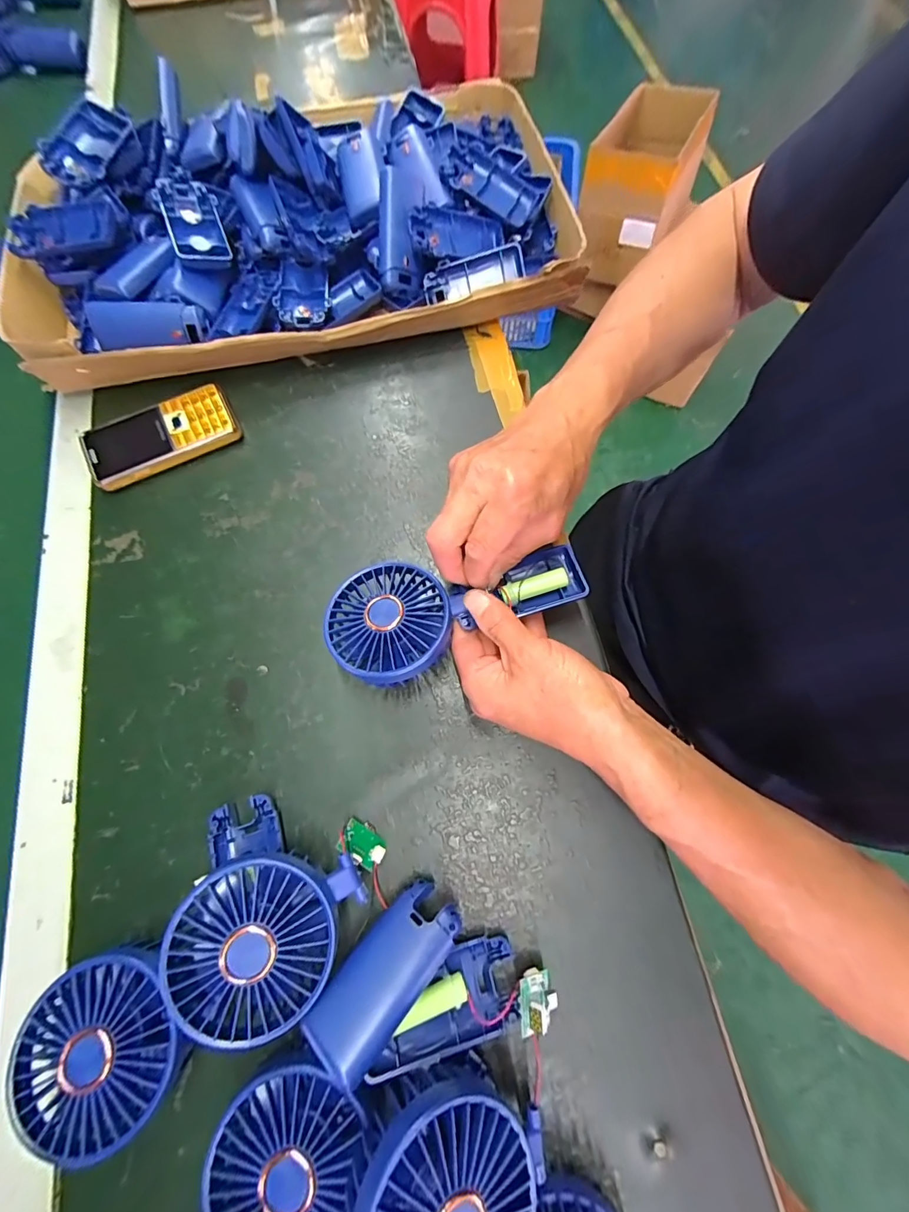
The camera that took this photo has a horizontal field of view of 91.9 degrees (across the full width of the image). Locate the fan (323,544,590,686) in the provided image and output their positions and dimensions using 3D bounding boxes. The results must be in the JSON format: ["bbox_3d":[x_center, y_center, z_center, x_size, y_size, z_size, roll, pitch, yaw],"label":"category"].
[{"bbox_3d":[0.002,-0.003,0.313,0.183,0.028,0.085,-16,73,-9],"label":"fan"}]

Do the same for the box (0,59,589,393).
[{"bbox_3d":[-0.166,-0.380,0.425,0.510,0.086,0.310,-12,73,-2],"label":"box"}]

